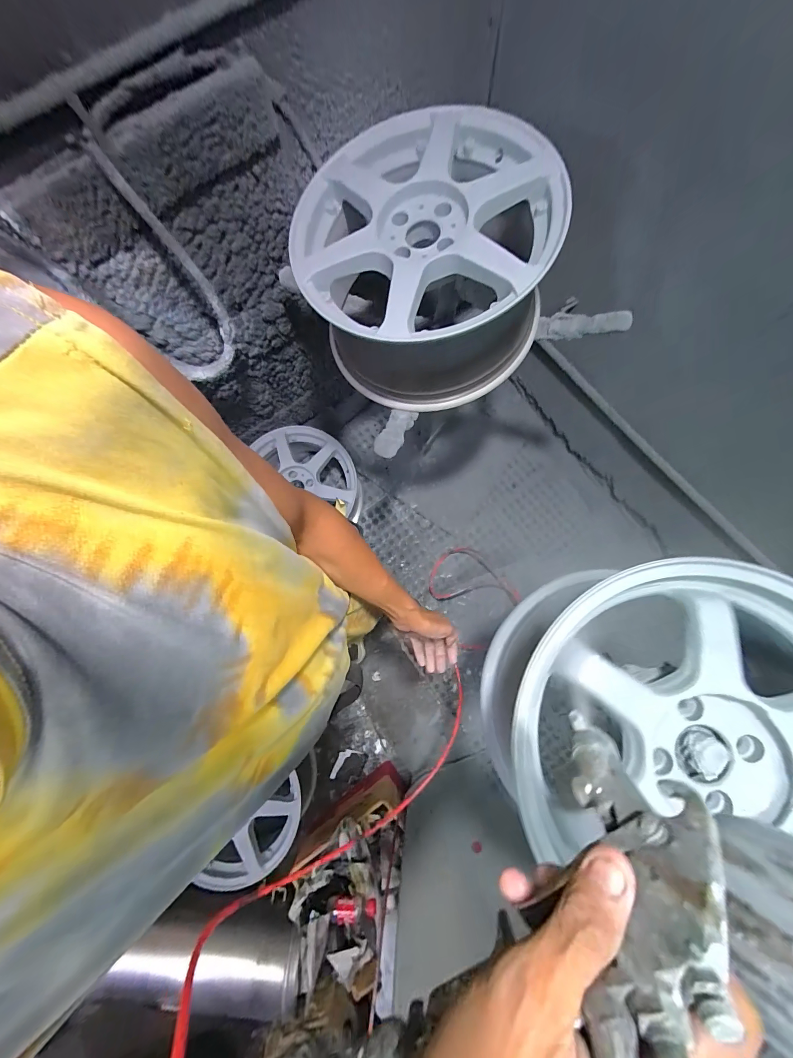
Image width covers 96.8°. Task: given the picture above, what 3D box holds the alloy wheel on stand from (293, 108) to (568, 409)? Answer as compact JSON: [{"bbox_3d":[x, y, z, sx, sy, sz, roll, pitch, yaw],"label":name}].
[{"bbox_3d":[0.051,-0.479,0.643,0.412,0.211,0.443,0,78,1],"label":"alloy wheel on stand"}]

